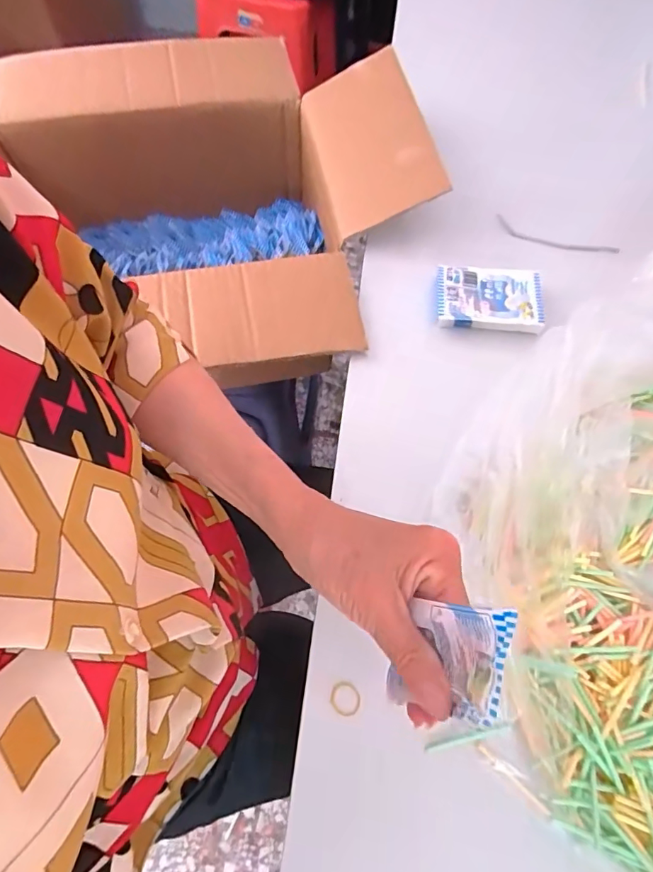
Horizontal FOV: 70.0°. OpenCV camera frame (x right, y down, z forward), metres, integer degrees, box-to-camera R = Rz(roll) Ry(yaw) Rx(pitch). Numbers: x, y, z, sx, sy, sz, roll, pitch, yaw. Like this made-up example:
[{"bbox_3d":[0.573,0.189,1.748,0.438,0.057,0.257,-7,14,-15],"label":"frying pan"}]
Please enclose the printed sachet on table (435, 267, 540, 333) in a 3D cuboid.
[{"bbox_3d":[0.165,-0.138,0.473,0.104,0.019,0.071,6,67,0],"label":"printed sachet on table"}]

